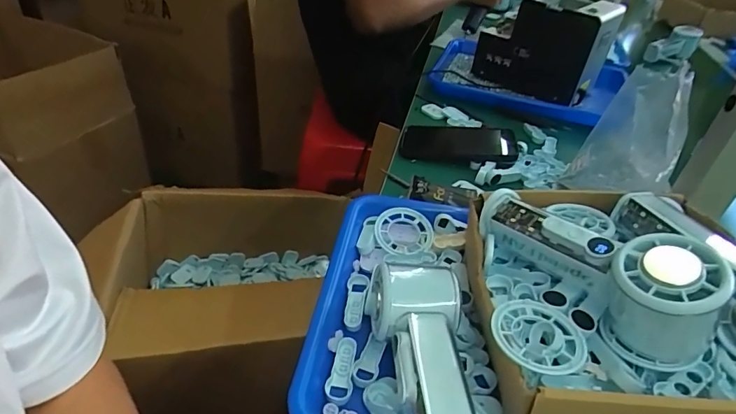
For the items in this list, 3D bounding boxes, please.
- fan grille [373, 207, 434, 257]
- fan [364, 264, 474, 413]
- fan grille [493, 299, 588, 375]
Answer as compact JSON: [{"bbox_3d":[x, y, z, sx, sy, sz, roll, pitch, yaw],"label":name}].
[{"bbox_3d":[0.036,0.024,0.446,0.058,0.020,0.050,9,38,3],"label":"fan grille"},{"bbox_3d":[0.035,0.105,0.304,0.064,0.048,0.149,5,38,-2],"label":"fan"},{"bbox_3d":[0.107,0.081,0.284,0.057,0.007,0.053,4,38,-3],"label":"fan grille"}]

